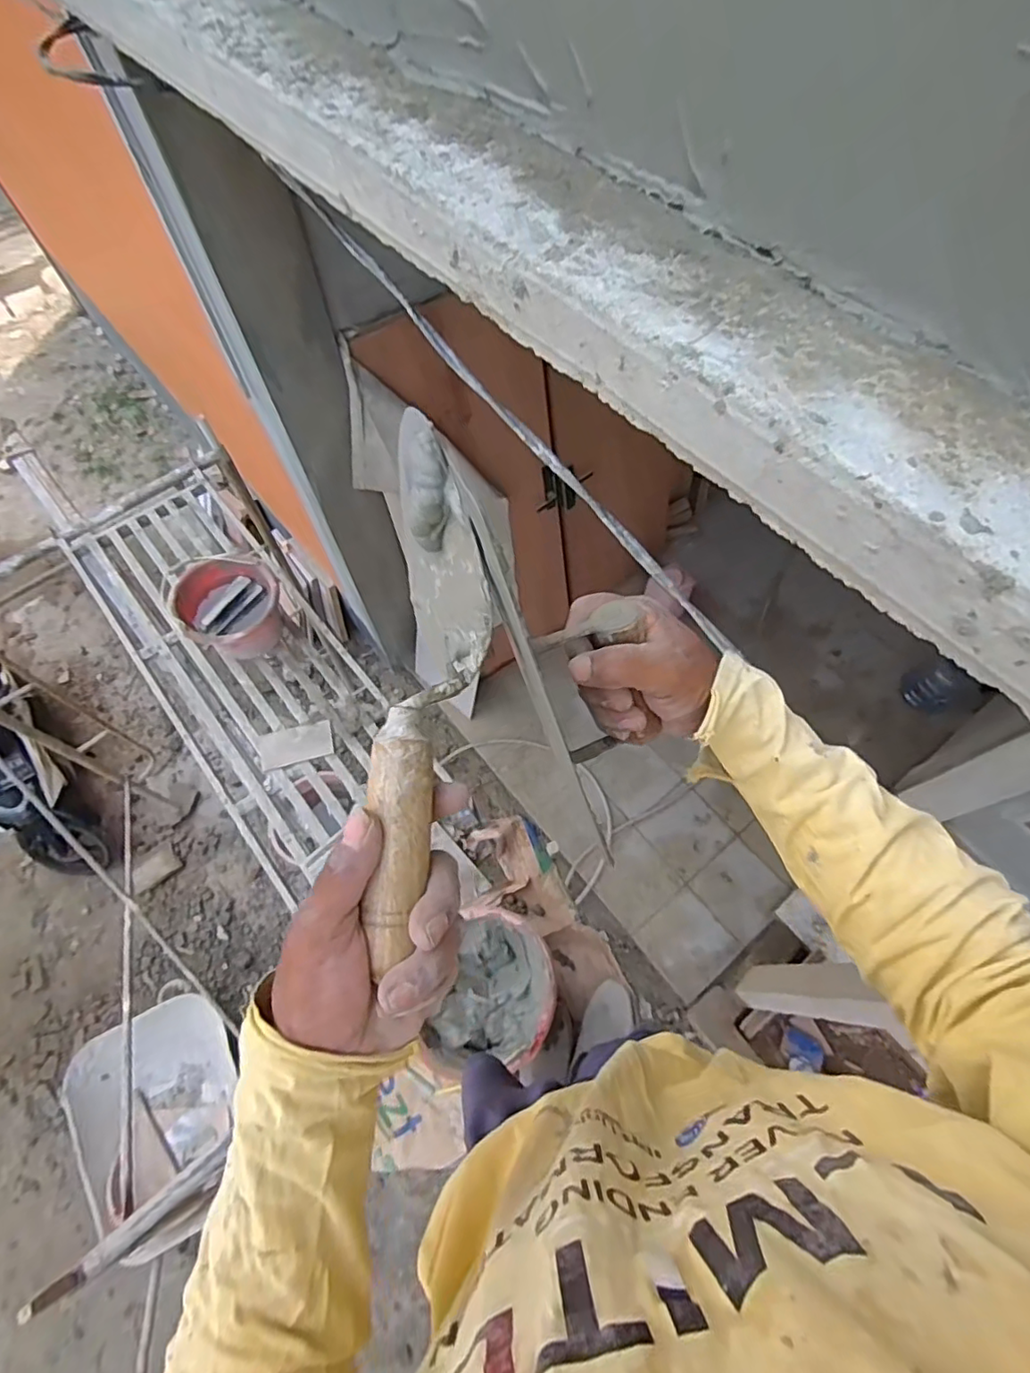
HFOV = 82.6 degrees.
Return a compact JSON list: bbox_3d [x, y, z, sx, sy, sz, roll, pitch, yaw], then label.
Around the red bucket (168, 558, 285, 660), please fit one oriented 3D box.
[{"bbox_3d":[-0.775,-0.214,1.611,0.301,0.157,0.262,40,71,18],"label":"red bucket"}]

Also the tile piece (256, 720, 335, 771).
[{"bbox_3d":[-0.593,0.156,1.577,0.200,0.014,0.106,-14,65,-6],"label":"tile piece"}]

